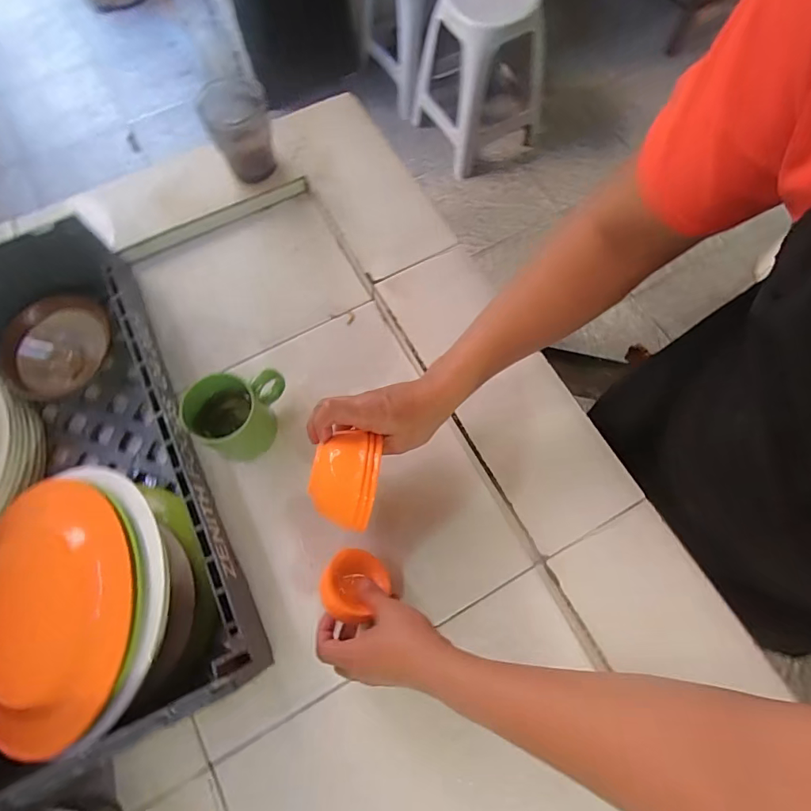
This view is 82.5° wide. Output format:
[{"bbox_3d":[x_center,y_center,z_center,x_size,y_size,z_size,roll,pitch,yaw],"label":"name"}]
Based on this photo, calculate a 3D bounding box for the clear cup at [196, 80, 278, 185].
[{"bbox_3d":[-0.226,-0.380,0.644,0.072,0.101,0.081,-14,70,-4],"label":"clear cup"}]

